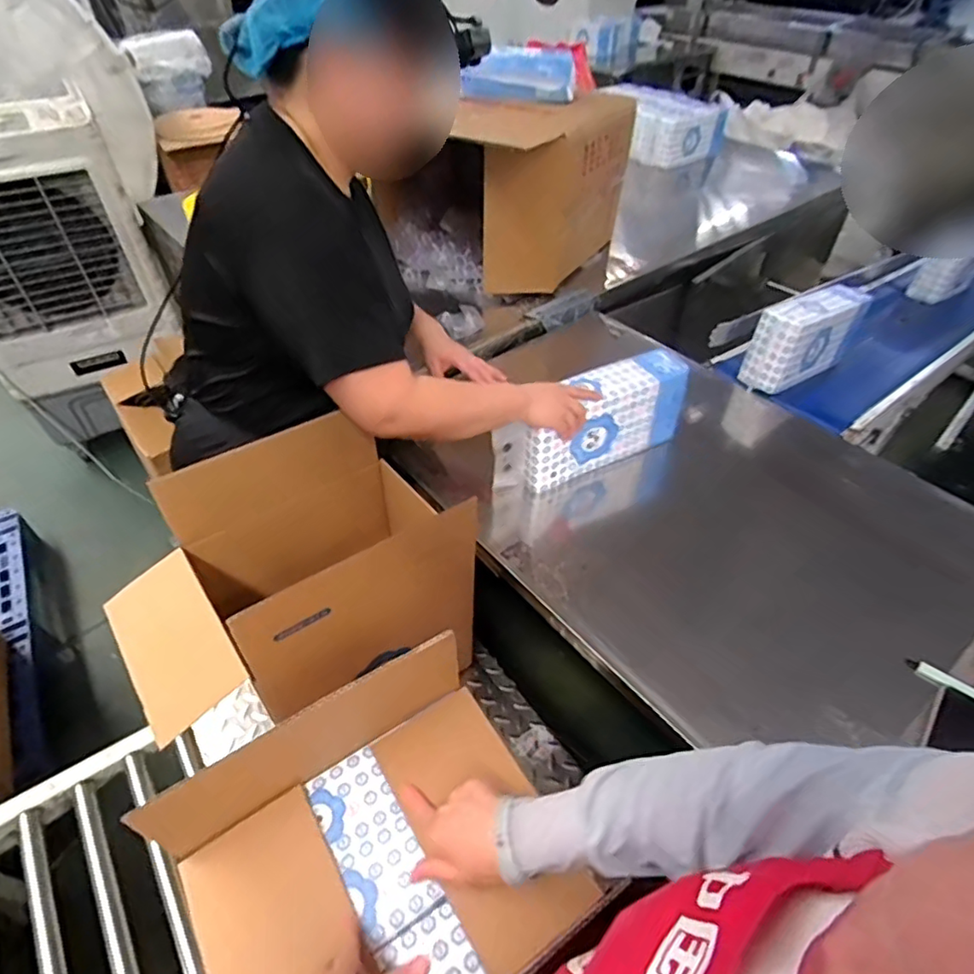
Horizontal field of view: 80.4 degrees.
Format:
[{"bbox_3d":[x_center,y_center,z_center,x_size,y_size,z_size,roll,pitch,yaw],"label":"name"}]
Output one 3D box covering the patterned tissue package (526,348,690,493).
[{"bbox_3d":[0.210,-0.129,1.075,0.342,0.166,0.099,-22,50,-20],"label":"patterned tissue package"}]

